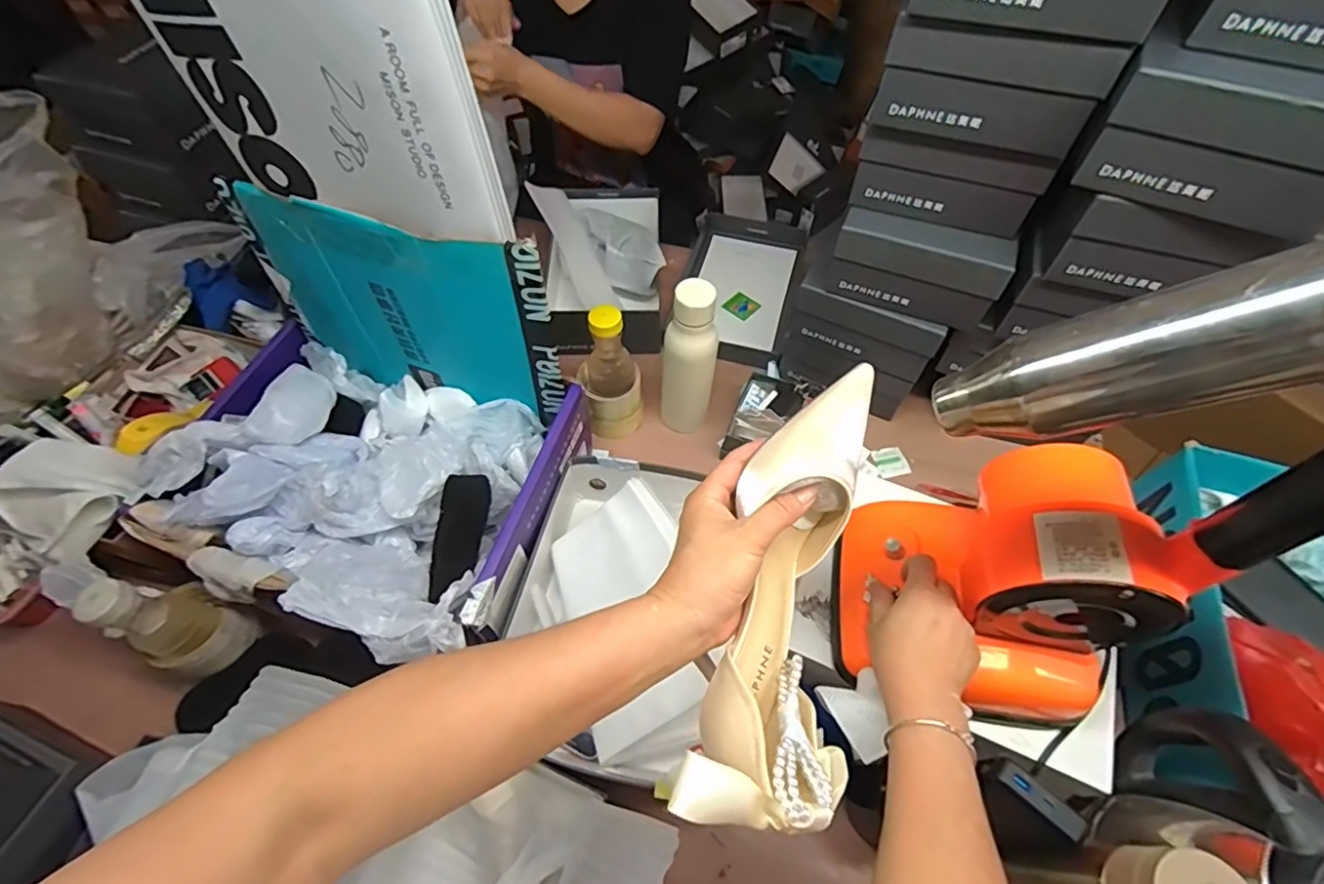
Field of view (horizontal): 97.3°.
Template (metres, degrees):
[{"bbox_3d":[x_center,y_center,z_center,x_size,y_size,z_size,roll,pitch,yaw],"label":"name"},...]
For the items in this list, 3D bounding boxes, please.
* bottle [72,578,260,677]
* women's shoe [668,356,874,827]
[{"bbox_3d":[-0.486,0.172,0.568,0.074,0.149,0.077,27,61,17],"label":"bottle"},{"bbox_3d":[0.087,0.079,0.352,0.091,0.105,0.264,15,67,10],"label":"women's shoe"}]

